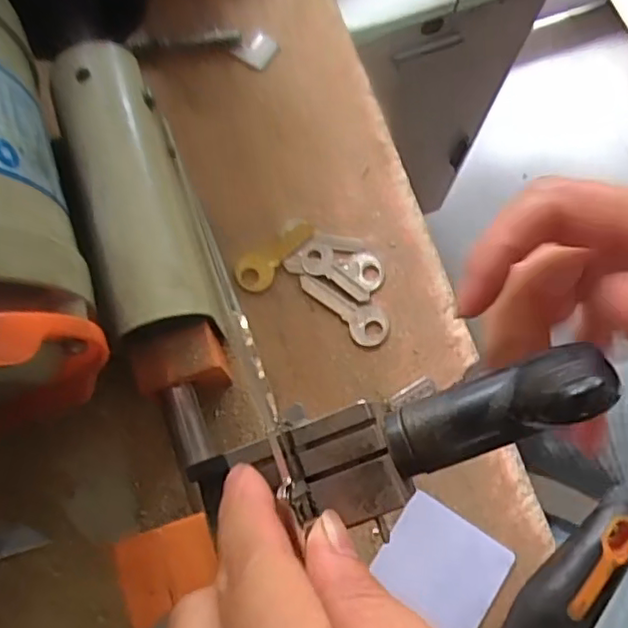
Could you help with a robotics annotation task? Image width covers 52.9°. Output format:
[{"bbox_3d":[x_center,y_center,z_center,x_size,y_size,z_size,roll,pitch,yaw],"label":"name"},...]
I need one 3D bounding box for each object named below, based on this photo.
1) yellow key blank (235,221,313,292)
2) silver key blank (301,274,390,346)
[{"bbox_3d":[-0.018,-0.029,0.321,0.046,0.004,0.019,-32,79,-8],"label":"yellow key blank"},{"bbox_3d":[0.014,-0.002,0.315,0.050,0.004,0.019,30,77,6],"label":"silver key blank"}]

